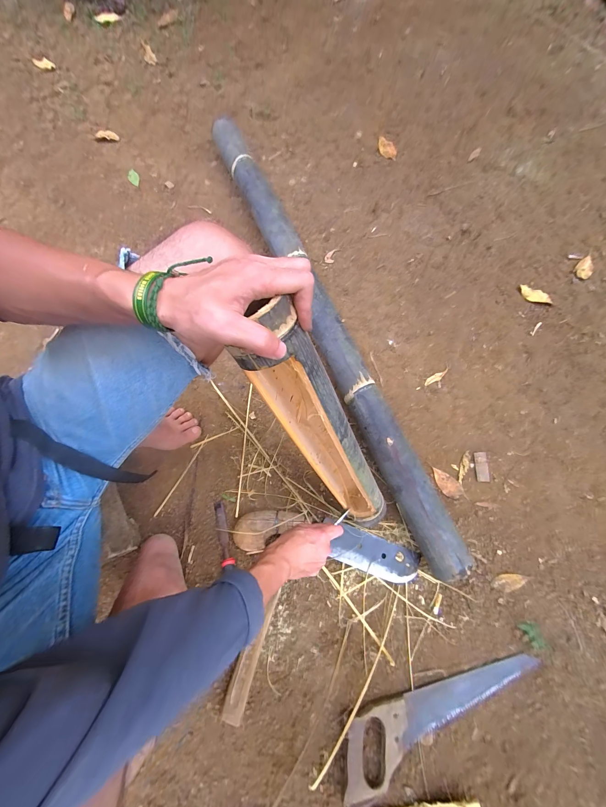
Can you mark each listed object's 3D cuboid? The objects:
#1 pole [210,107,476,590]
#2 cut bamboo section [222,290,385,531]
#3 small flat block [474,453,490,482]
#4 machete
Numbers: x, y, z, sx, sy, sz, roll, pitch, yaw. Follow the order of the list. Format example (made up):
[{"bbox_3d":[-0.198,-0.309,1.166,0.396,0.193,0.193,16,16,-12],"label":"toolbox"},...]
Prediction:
[{"bbox_3d":[0.039,-0.226,0.687,0.083,0.094,1.250,-23,76,-6],"label":"pole"},{"bbox_3d":[0.035,0.057,0.404,0.077,0.461,0.087,-37,46,-9],"label":"cut bamboo section"},{"bbox_3d":[0.412,0.146,0.631,0.029,0.004,0.066,1,75,1],"label":"small flat block"},{"bbox_3d":[0.051,0.287,0.560,0.374,0.038,0.084,11,75,3],"label":"machete"}]

